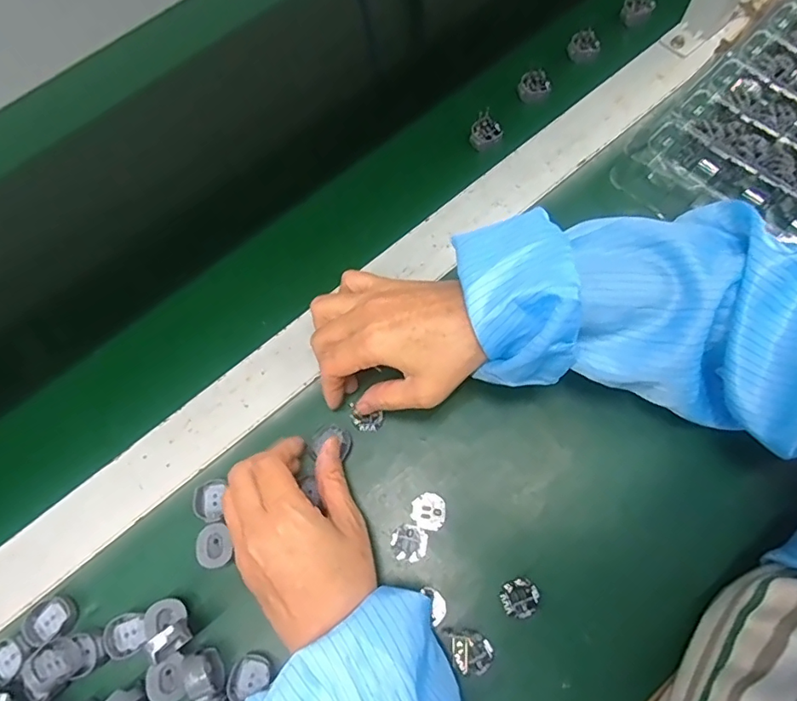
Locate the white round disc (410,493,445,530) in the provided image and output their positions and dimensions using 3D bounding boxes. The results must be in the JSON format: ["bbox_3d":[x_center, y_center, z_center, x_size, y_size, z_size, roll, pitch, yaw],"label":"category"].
[{"bbox_3d":[0.021,0.110,0.357,0.023,0.004,0.024,-1,71,3],"label":"white round disc"}]

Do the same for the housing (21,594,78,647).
[{"bbox_3d":[-0.230,0.177,0.342,0.029,0.011,0.025,-23,71,-5],"label":"housing"}]

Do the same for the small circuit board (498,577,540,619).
[{"bbox_3d":[0.078,0.160,0.337,0.025,0.004,0.022,-22,71,-4],"label":"small circuit board"}]

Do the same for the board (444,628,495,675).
[{"bbox_3d":[0.045,0.189,0.328,0.027,0.004,0.024,2,71,4],"label":"board"}]

